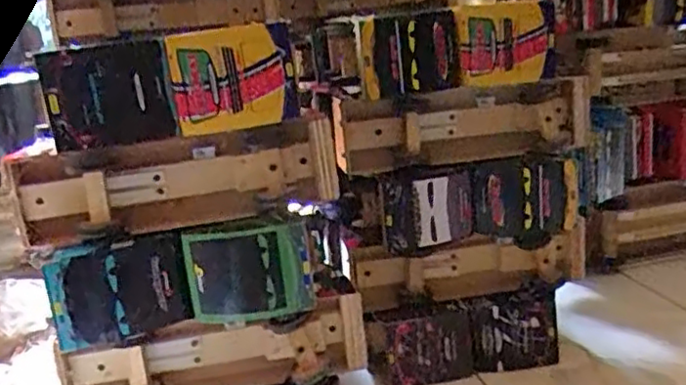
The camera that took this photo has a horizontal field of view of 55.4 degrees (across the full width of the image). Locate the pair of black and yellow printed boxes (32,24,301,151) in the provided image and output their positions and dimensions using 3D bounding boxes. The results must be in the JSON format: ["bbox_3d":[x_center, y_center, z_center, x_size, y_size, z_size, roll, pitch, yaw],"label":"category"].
[{"bbox_3d":[-0.176,-0.107,0.675,0.253,0.101,0.042,-8,13,-3],"label":"pair of black and yellow printed boxes"}]

